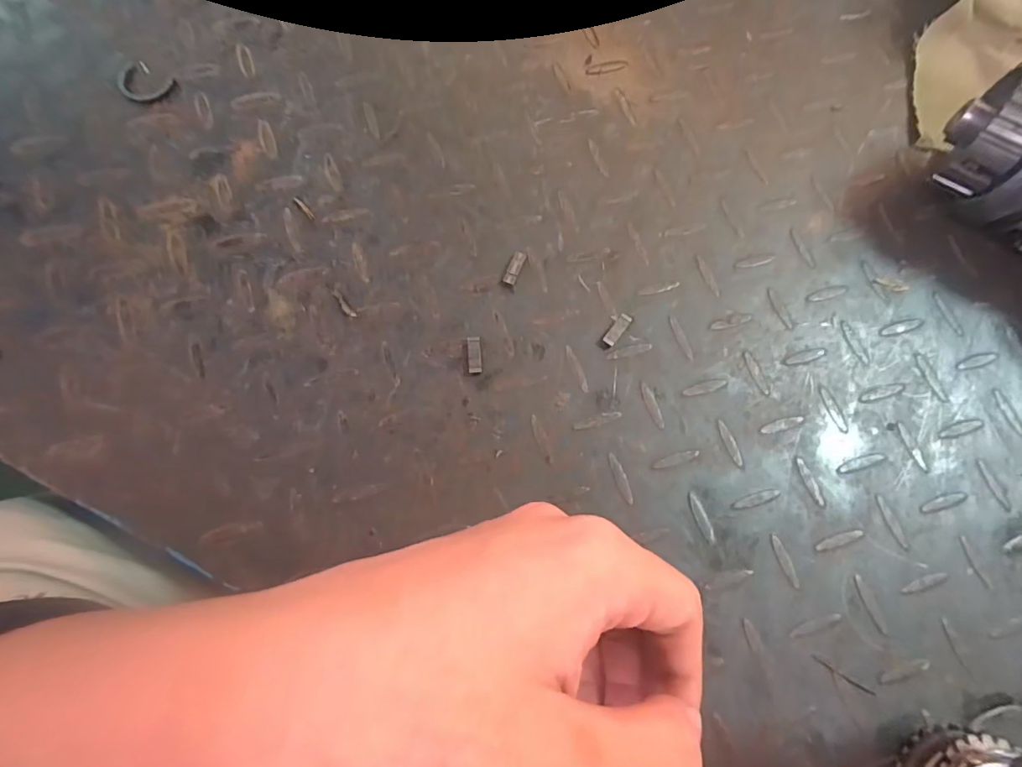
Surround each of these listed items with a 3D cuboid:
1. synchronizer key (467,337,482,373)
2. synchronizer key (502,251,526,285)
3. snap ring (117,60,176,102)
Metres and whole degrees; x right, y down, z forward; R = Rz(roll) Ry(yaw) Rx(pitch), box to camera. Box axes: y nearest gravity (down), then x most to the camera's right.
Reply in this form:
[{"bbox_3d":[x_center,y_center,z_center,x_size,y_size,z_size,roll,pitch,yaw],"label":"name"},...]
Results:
[{"bbox_3d":[-0.017,-0.014,0.230,0.006,0.005,0.018,-4,77,-2],"label":"synchronizer key"},{"bbox_3d":[0.002,-0.058,0.244,0.006,0.005,0.019,21,75,5],"label":"synchronizer key"},{"bbox_3d":[-0.202,-0.165,0.265,0.031,0.004,0.023,29,76,7],"label":"snap ring"}]

